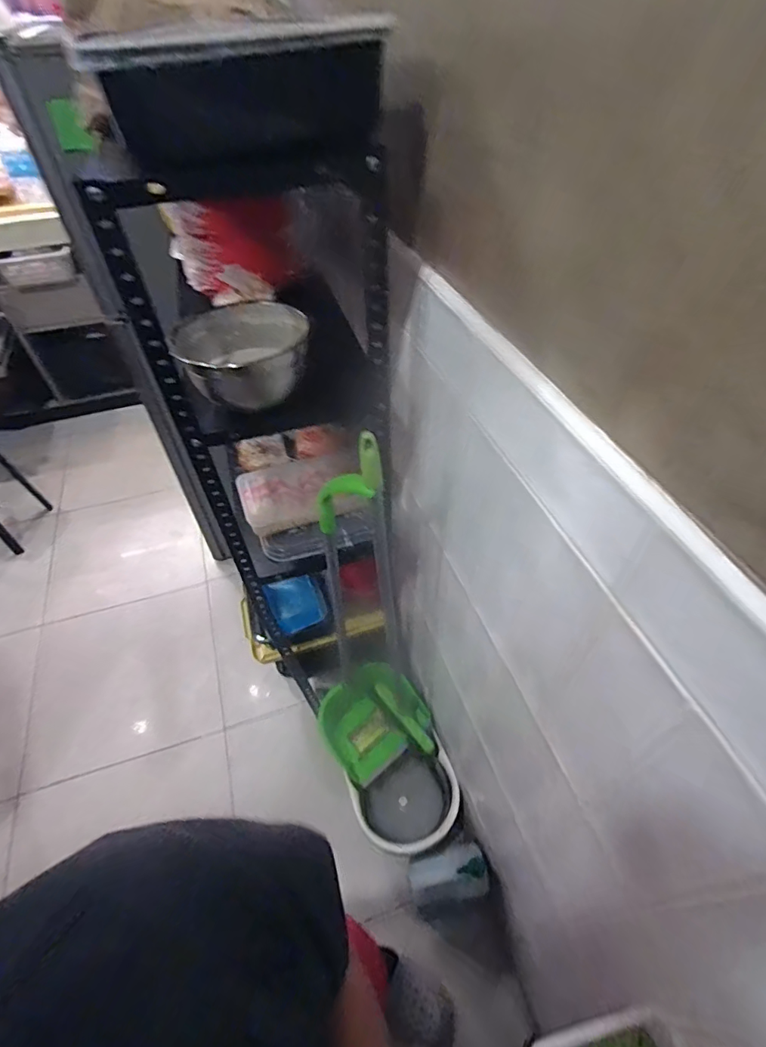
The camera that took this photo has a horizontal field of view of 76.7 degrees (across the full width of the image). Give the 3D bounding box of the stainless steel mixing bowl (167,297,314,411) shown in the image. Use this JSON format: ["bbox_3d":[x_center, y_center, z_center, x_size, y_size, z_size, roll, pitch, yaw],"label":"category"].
[{"bbox_3d":[-0.197,-0.239,0.692,0.172,0.078,0.159,-1,48,1],"label":"stainless steel mixing bowl"}]

